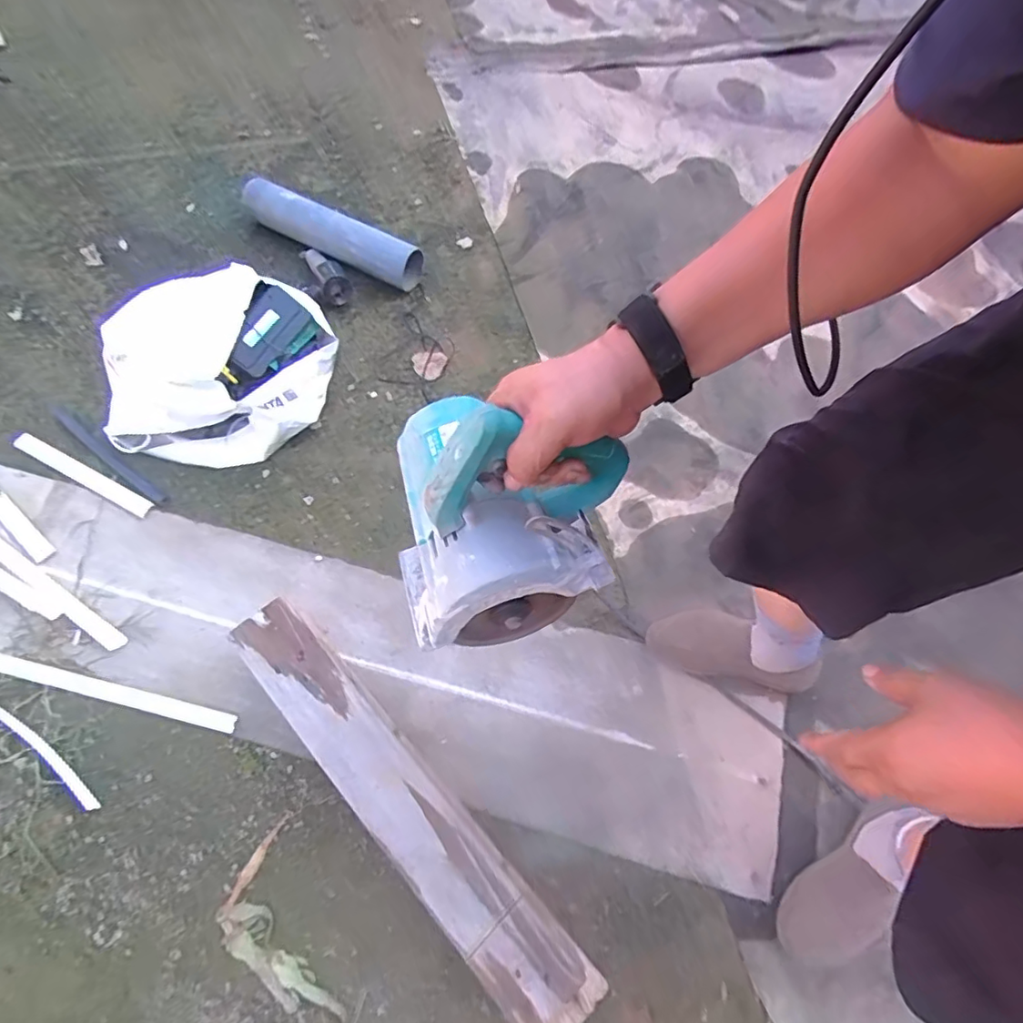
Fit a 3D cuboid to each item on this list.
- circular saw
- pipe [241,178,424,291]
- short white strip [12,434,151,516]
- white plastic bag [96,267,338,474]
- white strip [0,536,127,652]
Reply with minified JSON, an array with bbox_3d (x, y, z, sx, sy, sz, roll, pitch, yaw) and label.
[{"bbox_3d":[-0.012,-0.023,0.442,0.169,0.177,0.192,-14,64,-11],"label":"circular saw"},{"bbox_3d":[-0.381,-0.585,1.185,0.415,0.079,0.079,29,65,11],"label":"pipe"},{"bbox_3d":[-0.736,-0.064,0.969,0.294,0.009,0.027,26,63,10],"label":"short white strip"},{"bbox_3d":[-0.505,-0.249,0.984,0.381,0.168,0.271,-20,65,-14],"label":"white plastic bag"},{"bbox_3d":[-0.841,0.043,0.908,0.607,0.010,0.028,31,64,12],"label":"white strip"}]

